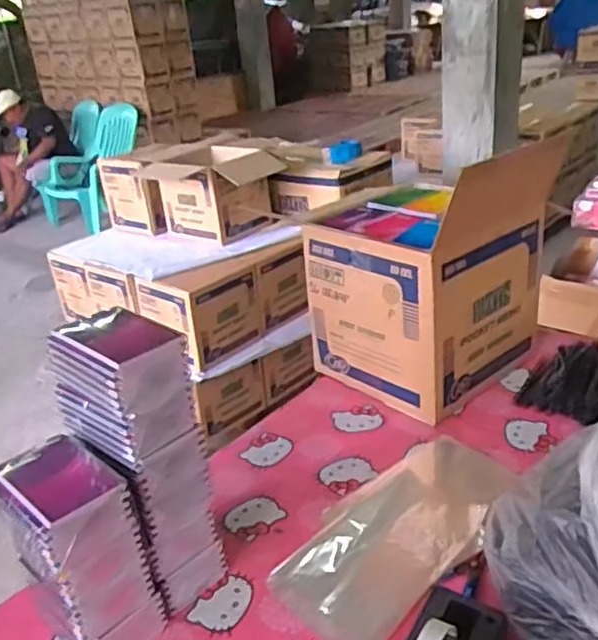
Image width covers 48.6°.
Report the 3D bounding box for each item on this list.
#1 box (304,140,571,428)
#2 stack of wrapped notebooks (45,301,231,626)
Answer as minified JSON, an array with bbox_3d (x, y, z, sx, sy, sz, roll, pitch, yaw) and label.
[{"bbox_3d":[0.221,-0.082,1.148,0.297,0.403,0.328,-26,32,-36],"label":"box"},{"bbox_3d":[-0.186,0.174,0.777,0.131,0.338,0.114,13,31,34],"label":"stack of wrapped notebooks"}]

